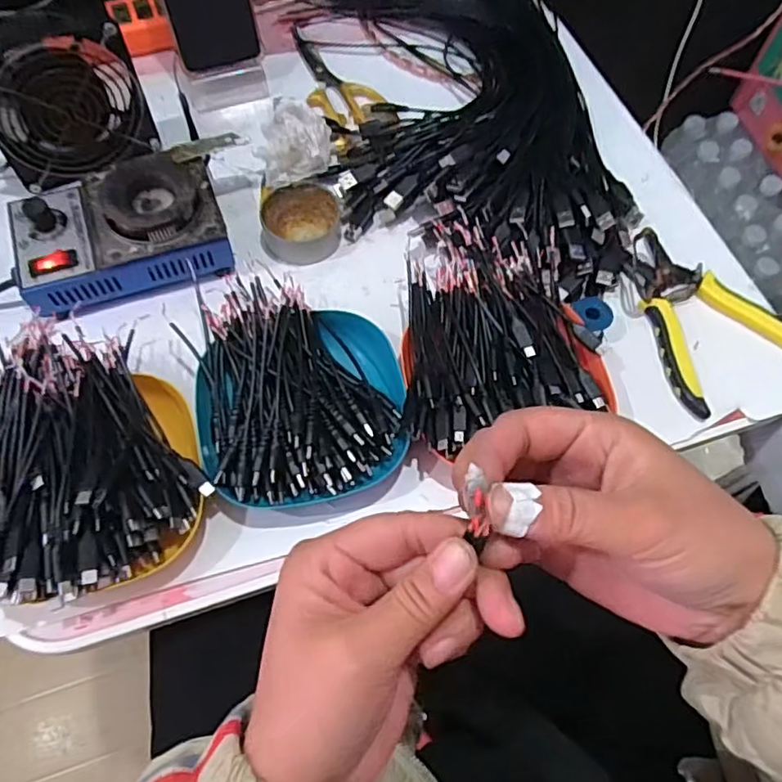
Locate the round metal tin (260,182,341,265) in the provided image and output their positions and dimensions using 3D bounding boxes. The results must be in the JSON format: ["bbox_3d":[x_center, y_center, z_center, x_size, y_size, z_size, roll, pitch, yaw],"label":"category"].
[{"bbox_3d":[-0.073,-0.137,0.504,0.061,0.019,0.064,1,64,-2],"label":"round metal tin"}]

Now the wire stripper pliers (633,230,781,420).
[{"bbox_3d":[0.253,-0.062,0.483,0.114,0.011,0.156,-11,65,-7],"label":"wire stripper pliers"}]

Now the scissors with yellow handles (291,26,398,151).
[{"bbox_3d":[-0.056,-0.301,0.592,0.069,0.012,0.174,-25,68,-14],"label":"scissors with yellow handles"}]

